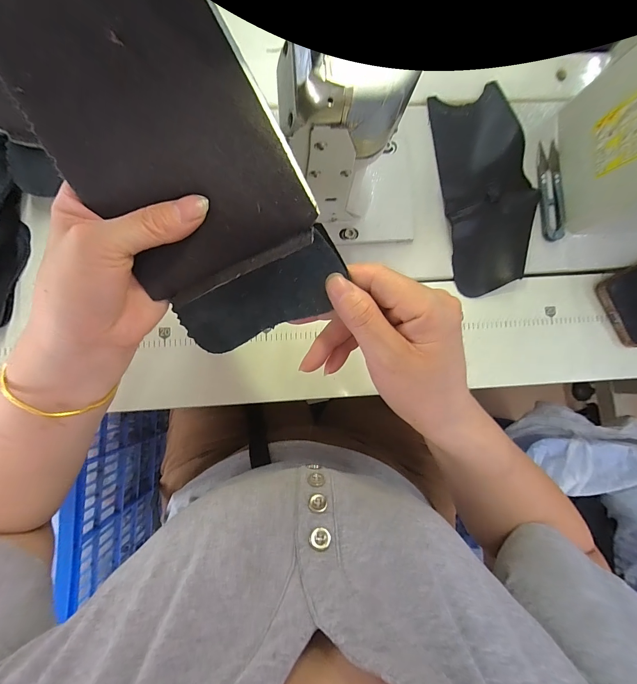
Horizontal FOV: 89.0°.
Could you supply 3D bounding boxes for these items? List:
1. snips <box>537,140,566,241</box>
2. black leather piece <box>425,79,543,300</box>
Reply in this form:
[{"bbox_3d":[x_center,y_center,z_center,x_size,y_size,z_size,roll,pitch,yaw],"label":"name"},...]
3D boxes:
[{"bbox_3d":[0.239,-0.155,0.335,0.023,0.011,0.096,-3,84,-3],"label":"snips"},{"bbox_3d":[0.173,-0.151,0.327,0.090,0.017,0.192,-10,93,3],"label":"black leather piece"}]

